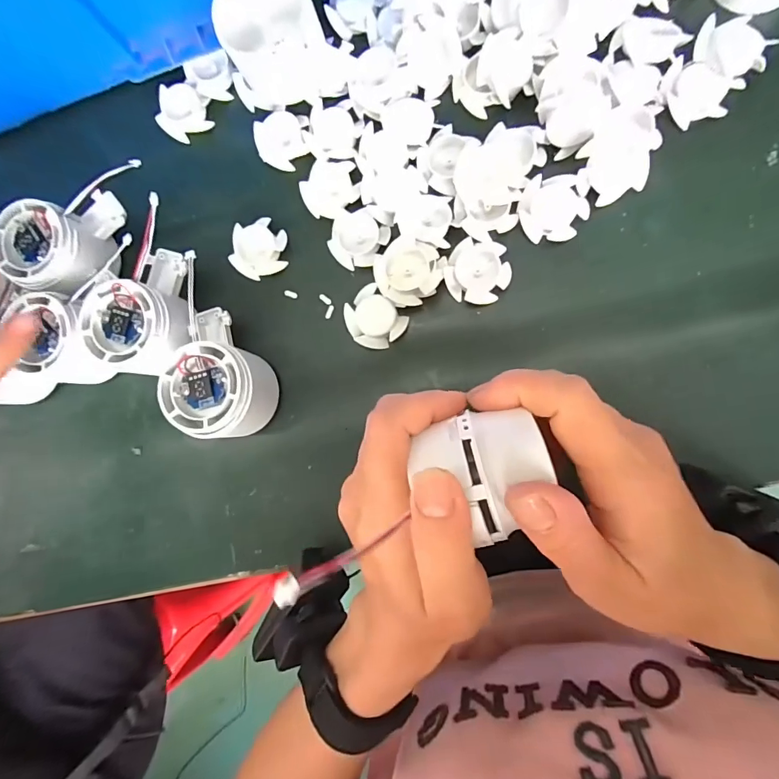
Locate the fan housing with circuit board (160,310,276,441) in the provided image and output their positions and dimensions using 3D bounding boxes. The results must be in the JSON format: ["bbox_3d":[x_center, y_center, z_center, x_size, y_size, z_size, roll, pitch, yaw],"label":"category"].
[{"bbox_3d":[-0.106,-0.008,0.276,0.059,0.051,0.074,4,90,9],"label":"fan housing with circuit board"}]

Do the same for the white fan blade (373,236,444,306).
[{"bbox_3d":[0.012,-0.076,0.273,0.040,0.022,0.039,43,95,7],"label":"white fan blade"}]

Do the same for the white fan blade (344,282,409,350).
[{"bbox_3d":[-0.011,-0.047,0.287,0.039,0.010,0.034,45,96,7],"label":"white fan blade"}]

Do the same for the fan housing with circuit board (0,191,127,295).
[{"bbox_3d":[-0.226,-0.105,0.305,0.066,0.058,0.073,3,89,9],"label":"fan housing with circuit board"}]

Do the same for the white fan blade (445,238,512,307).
[{"bbox_3d":[0.057,-0.076,0.274,0.040,0.008,0.038,0,89,9],"label":"white fan blade"}]

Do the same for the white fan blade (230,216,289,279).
[{"bbox_3d":[-0.092,-0.099,0.302,0.039,0.012,0.037,1,95,7],"label":"white fan blade"}]

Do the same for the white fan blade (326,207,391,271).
[{"bbox_3d":[-0.022,-0.102,0.290,0.039,0.012,0.037,0,89,9],"label":"white fan blade"}]

